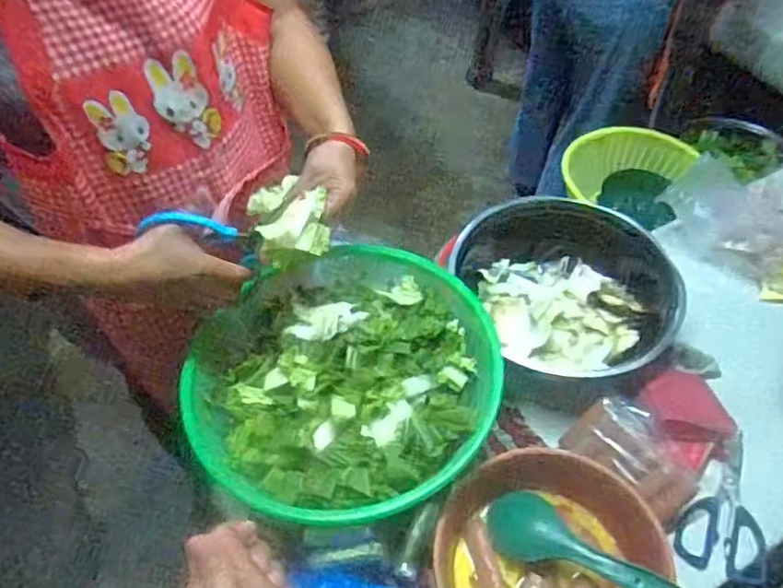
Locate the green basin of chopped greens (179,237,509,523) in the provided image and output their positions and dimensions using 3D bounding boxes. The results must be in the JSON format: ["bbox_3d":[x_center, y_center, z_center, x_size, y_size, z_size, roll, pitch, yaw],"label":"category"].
[{"bbox_3d":[-0.043,0.078,0.672,0.307,0.109,0.304,29,58,22],"label":"green basin of chopped greens"}]

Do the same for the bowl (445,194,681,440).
[{"bbox_3d":[0.231,0.003,0.816,0.250,0.093,0.256,-1,52,1],"label":"bowl"}]

